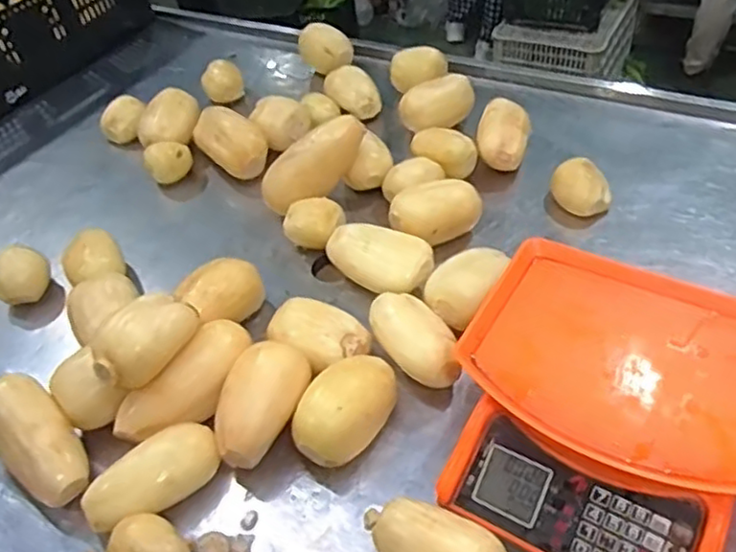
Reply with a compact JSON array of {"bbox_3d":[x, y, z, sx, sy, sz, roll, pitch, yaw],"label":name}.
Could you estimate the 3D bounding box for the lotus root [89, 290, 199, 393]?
[{"bbox_3d":[-0.237,0.064,0.690,0.061,0.060,0.106,31,56,32],"label":"lotus root"}]

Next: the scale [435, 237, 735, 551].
[{"bbox_3d":[0.231,0.130,0.626,0.282,0.120,0.286,21,51,26],"label":"scale"}]

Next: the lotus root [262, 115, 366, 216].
[{"bbox_3d":[-0.077,-0.157,0.945,0.176,0.072,0.065,-37,45,12],"label":"lotus root"}]

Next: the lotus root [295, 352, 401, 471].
[{"bbox_3d":[-0.020,0.143,0.690,0.073,0.081,0.122,24,53,28],"label":"lotus root"}]

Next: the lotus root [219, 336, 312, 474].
[{"bbox_3d":[-0.115,0.133,0.694,0.083,0.068,0.130,26,70,20],"label":"lotus root"}]

